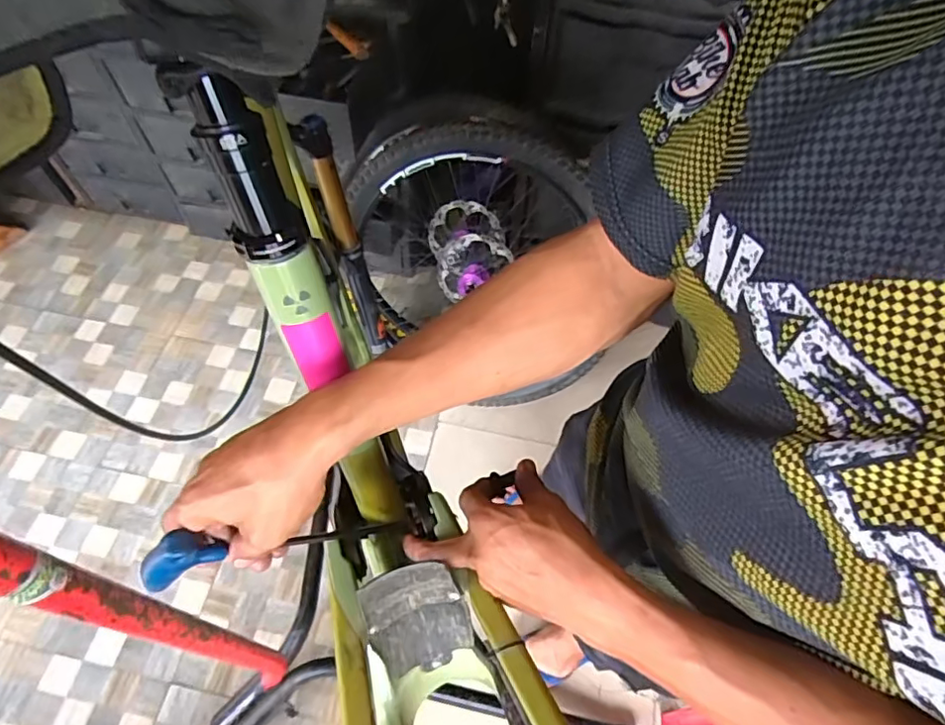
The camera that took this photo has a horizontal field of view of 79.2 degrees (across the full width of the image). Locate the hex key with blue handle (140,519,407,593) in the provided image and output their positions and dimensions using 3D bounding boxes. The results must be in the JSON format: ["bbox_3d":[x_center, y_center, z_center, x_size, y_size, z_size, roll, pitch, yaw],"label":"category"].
[{"bbox_3d":[-0.138,0.138,0.440,0.203,0.058,0.022,6,49,-43],"label":"hex key with blue handle"}]

